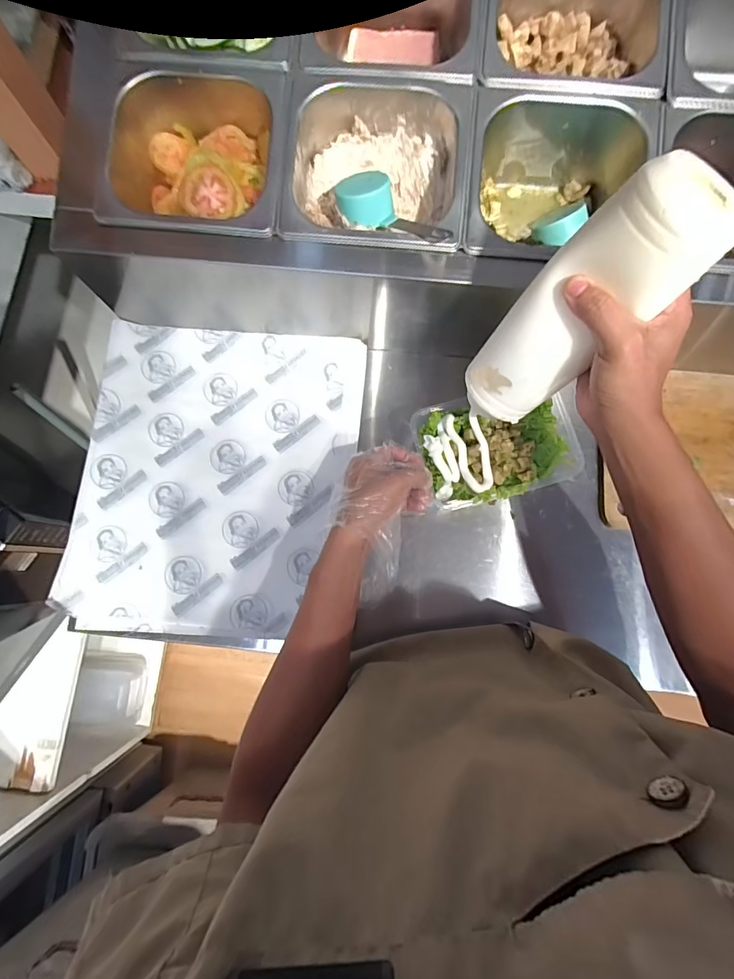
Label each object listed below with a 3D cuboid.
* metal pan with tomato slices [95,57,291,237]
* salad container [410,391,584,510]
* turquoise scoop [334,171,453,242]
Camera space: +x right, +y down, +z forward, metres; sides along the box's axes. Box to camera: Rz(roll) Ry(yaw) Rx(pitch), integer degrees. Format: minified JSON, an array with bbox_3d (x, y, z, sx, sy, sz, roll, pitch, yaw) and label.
[{"bbox_3d":[-0.169,-0.329,0.439,0.187,0.085,0.171,7,80,1],"label":"metal pan with tomato slices"},{"bbox_3d":[0.143,-0.050,0.481,0.161,0.050,0.120,-19,81,-3],"label":"salad container"},{"bbox_3d":[0.027,-0.268,0.418,0.117,0.030,0.046,23,81,4],"label":"turquoise scoop"}]

